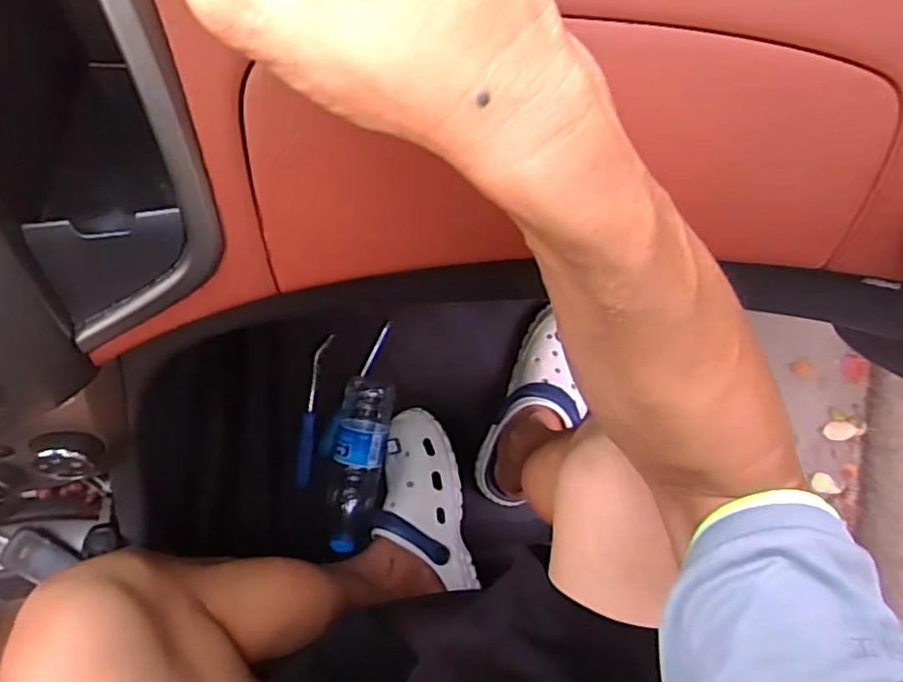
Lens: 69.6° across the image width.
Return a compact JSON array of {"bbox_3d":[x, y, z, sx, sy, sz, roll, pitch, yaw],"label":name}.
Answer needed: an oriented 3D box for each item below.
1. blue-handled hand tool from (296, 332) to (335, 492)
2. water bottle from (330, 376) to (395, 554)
[{"bbox_3d":[-0.177,0.087,0.826,0.022,0.023,0.192,9,84,-6],"label":"blue-handled hand tool"},{"bbox_3d":[-0.116,0.153,0.802,0.063,0.051,0.211,10,84,-6],"label":"water bottle"}]

